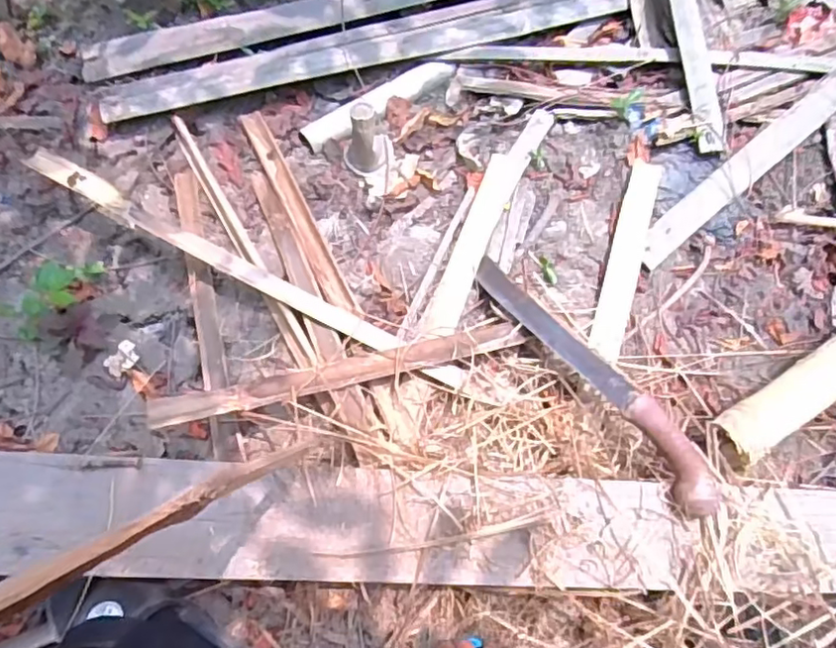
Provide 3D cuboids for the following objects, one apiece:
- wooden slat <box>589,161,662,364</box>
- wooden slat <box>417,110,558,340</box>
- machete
[{"bbox_3d":[0.278,-0.092,0.816,0.042,0.012,0.305,18,69,4],"label":"wooden slat"},{"bbox_3d":[0.095,-0.154,0.844,0.053,0.015,0.412,21,63,13],"label":"wooden slat"},{"bbox_3d":[0.183,0.046,0.689,0.048,0.029,0.393,-27,47,-12],"label":"machete"}]

